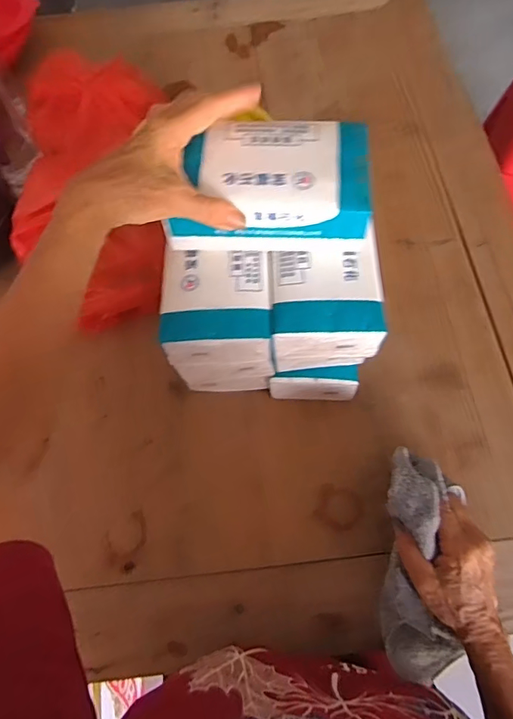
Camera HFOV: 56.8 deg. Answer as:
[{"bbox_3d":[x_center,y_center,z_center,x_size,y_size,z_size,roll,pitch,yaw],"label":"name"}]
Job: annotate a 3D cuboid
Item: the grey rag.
[{"bbox_3d":[0.151,0.192,0.438,0.070,0.067,0.201,-2,93,2],"label":"grey rag"}]

